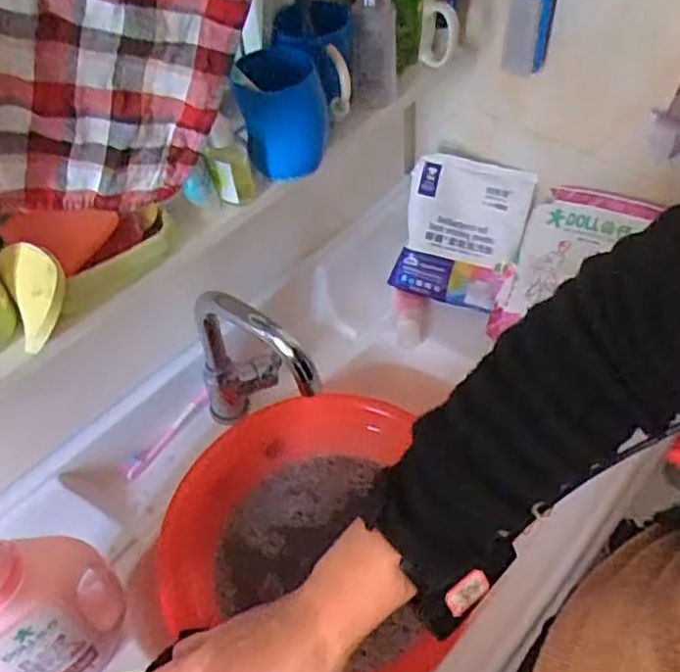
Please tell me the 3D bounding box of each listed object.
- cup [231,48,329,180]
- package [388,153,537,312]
[{"bbox_3d":[-0.046,-0.195,0.596,0.069,0.103,0.073,-3,49,3],"label":"cup"},{"bbox_3d":[0.153,-0.129,0.880,0.145,0.178,0.020,13,14,5],"label":"package"}]

